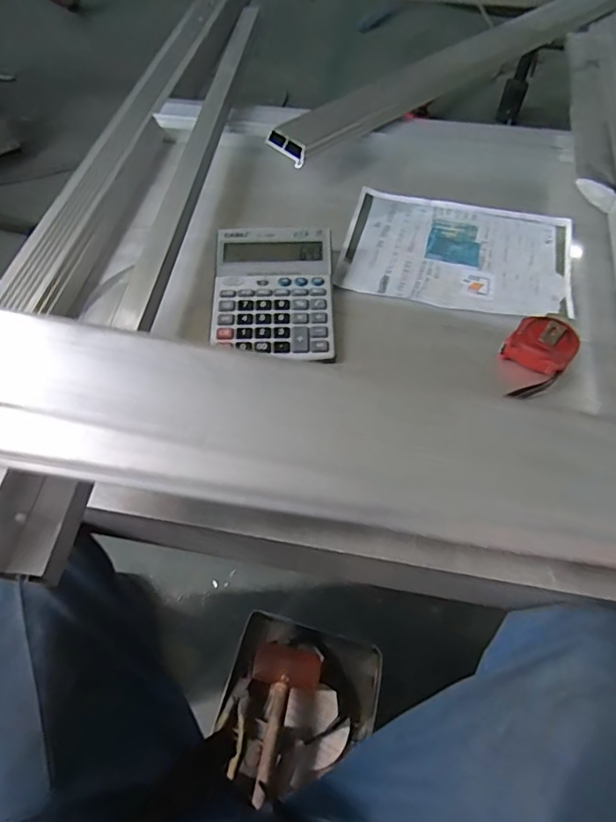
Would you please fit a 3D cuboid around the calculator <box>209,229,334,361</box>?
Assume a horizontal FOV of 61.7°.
[{"bbox_3d":[-0.042,-0.145,0.619,0.140,0.027,0.189,-1,57,1],"label":"calculator"}]

